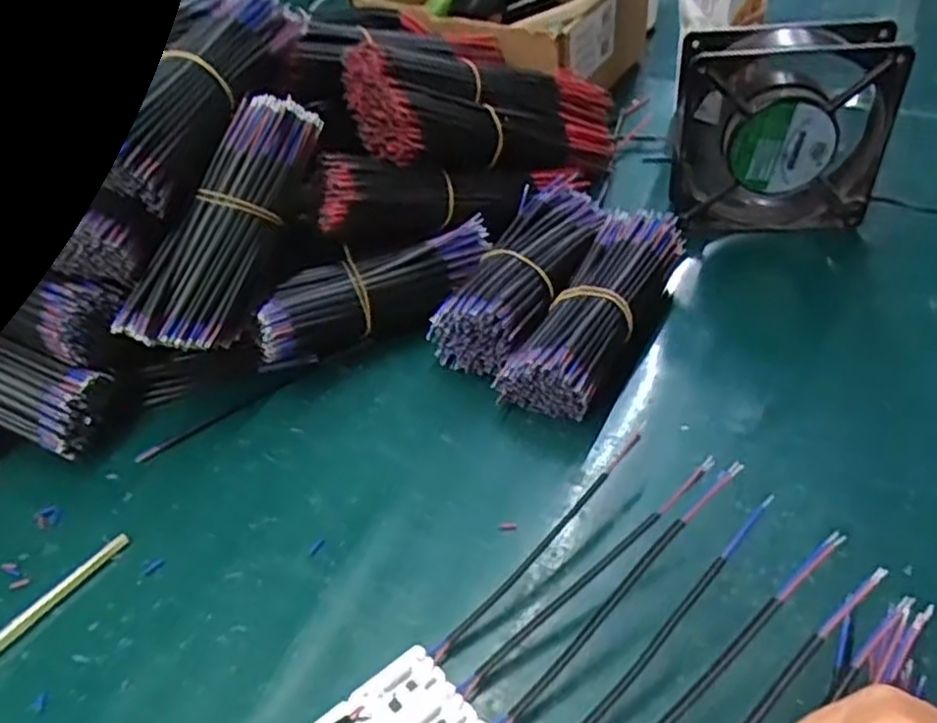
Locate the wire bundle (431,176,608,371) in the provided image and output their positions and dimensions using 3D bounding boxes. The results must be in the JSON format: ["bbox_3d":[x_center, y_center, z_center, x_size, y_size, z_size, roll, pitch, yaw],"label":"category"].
[{"bbox_3d":[0.037,-0.055,0.458,0.057,0.048,0.154,17,47,23],"label":"wire bundle"}]

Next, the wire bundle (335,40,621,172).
[{"bbox_3d":[0.017,-0.169,0.511,0.204,0.088,0.058,-10,-7,-35],"label":"wire bundle"}]

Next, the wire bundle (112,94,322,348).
[{"bbox_3d":[-0.126,-0.075,0.406,0.042,0.049,0.157,19,79,25],"label":"wire bundle"}]

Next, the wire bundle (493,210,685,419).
[{"bbox_3d":[0.075,-0.029,0.425,0.058,0.045,0.149,17,47,23],"label":"wire bundle"}]

